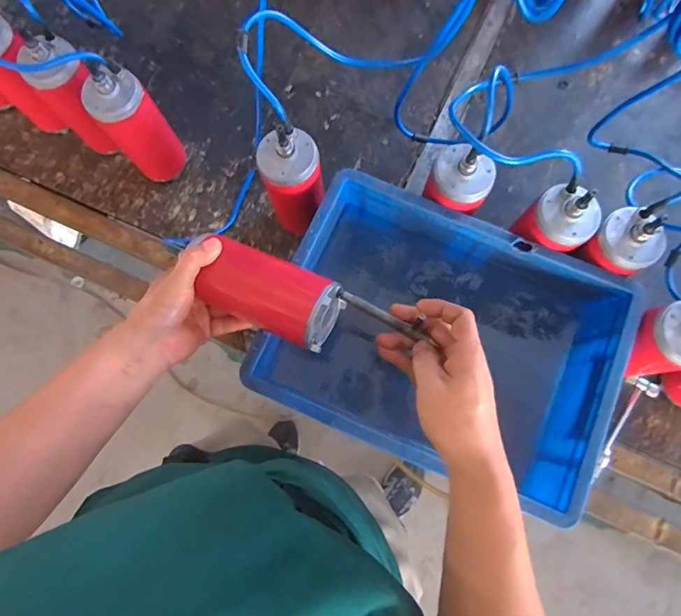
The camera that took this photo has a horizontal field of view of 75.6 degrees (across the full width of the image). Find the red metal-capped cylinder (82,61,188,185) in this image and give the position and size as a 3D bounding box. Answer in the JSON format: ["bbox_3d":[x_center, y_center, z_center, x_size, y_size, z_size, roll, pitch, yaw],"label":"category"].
[{"bbox_3d":[-0.282,-0.250,0.630,0.076,0.188,0.065,-38,80,-6],"label":"red metal-capped cylinder"}]

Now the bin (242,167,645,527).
[{"bbox_3d":[0.125,0.044,0.583,0.395,0.154,0.296,22,80,6],"label":"bin"}]

